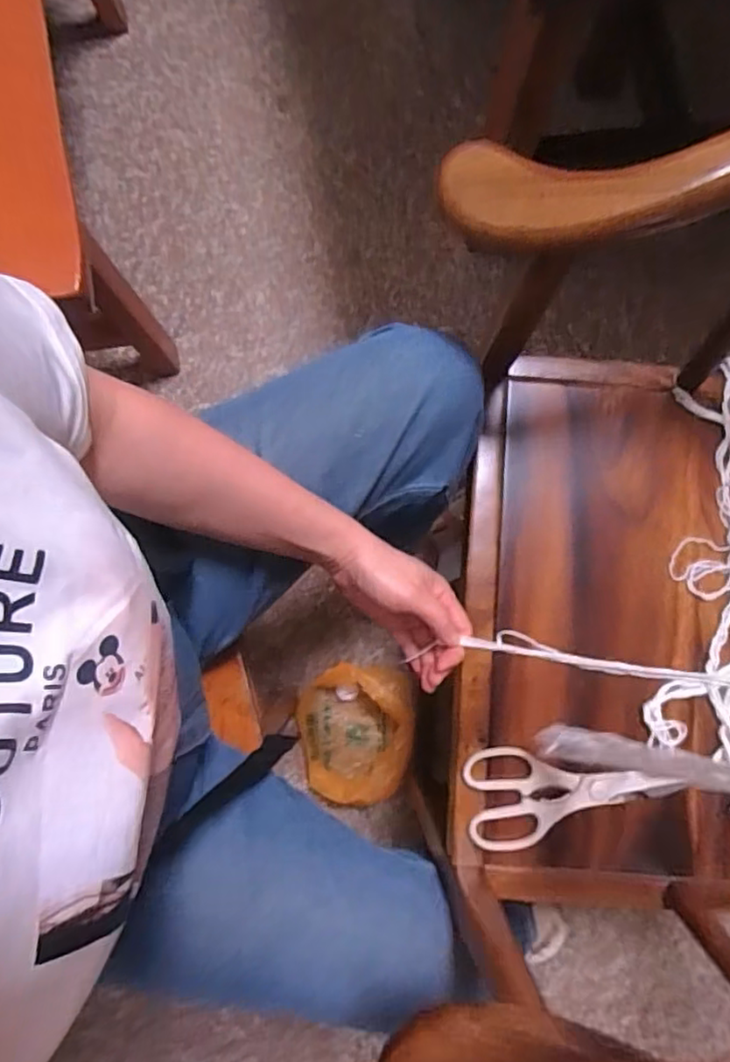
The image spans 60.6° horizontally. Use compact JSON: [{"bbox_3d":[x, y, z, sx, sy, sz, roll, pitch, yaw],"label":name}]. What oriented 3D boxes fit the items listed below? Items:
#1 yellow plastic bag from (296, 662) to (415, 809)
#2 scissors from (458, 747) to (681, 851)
[{"bbox_3d":[-0.017,0.301,0.928,0.171,0.083,0.195,7,82,-2],"label":"yellow plastic bag"},{"bbox_3d":[0.184,0.241,0.557,0.183,0.017,0.086,1,82,-2],"label":"scissors"}]

